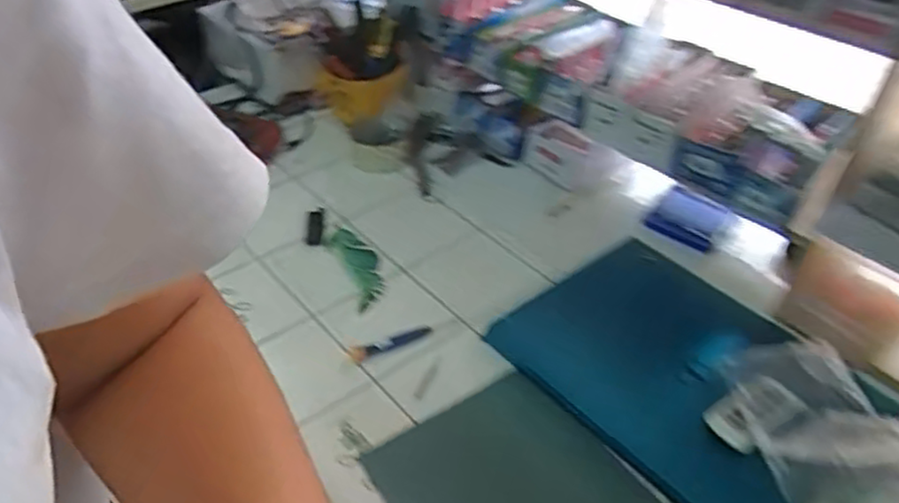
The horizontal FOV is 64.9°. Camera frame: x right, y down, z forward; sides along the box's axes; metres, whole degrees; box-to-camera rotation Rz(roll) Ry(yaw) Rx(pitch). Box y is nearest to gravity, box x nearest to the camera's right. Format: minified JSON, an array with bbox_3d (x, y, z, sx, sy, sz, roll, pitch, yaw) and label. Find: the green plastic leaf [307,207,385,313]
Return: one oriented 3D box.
[{"bbox_3d":[-0.122,0.004,0.836,0.057,0.010,0.183,-22,46,-26],"label":"green plastic leaf"}]

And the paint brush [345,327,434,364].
[{"bbox_3d":[-0.058,0.094,0.718,0.089,0.006,0.020,-14,42,-18],"label":"paint brush"}]

